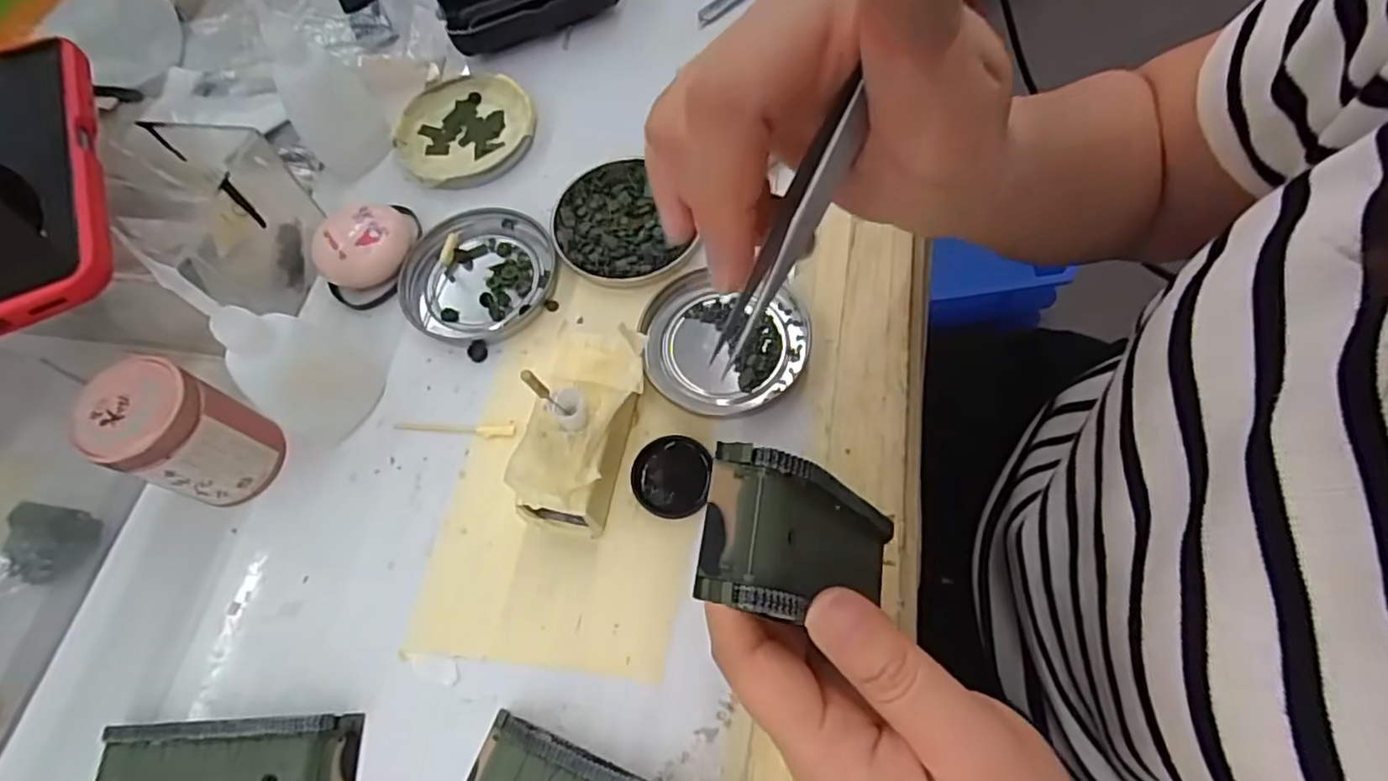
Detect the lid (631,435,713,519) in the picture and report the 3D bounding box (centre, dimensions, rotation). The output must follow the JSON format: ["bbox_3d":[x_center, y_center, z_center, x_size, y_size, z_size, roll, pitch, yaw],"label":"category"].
[{"bbox_3d":[-0.010,0.037,0.290,0.033,0.006,0.036,-2,65,5],"label":"lid"}]

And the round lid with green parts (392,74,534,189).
[{"bbox_3d":[-0.133,-0.150,0.387,0.078,0.013,0.073,-2,65,5],"label":"round lid with green parts"}]

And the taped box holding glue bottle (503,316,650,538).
[{"bbox_3d":[-0.047,0.017,0.285,0.045,0.042,0.087,5,66,8],"label":"taped box holding glue bottle"}]

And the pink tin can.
[{"bbox_3d":[-0.215,0.020,0.284,0.043,0.062,0.043,-2,65,5],"label":"pink tin can"}]

